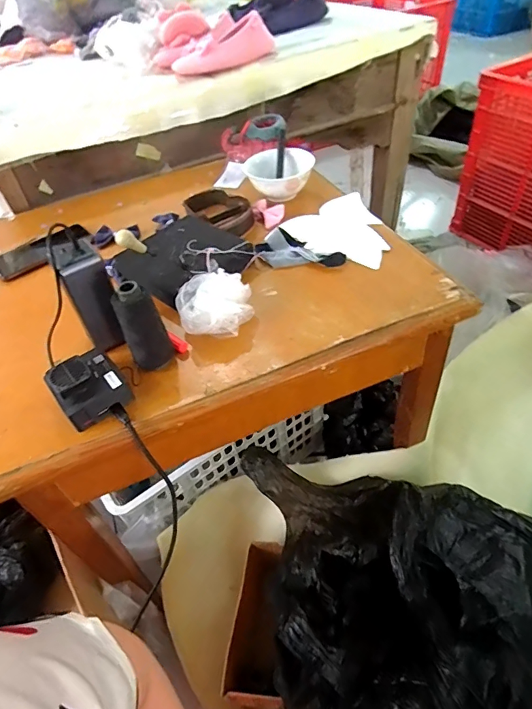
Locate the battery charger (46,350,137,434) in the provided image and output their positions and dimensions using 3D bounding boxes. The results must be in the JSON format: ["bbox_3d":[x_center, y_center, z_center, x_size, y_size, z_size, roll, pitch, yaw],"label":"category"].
[{"bbox_3d":[-0.199,0.036,0.493,0.068,0.045,0.076,-33,51,-23],"label":"battery charger"}]

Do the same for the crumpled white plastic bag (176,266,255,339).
[{"bbox_3d":[-0.064,-0.063,0.564,0.092,0.047,0.076,-12,46,-5],"label":"crumpled white plastic bag"}]

